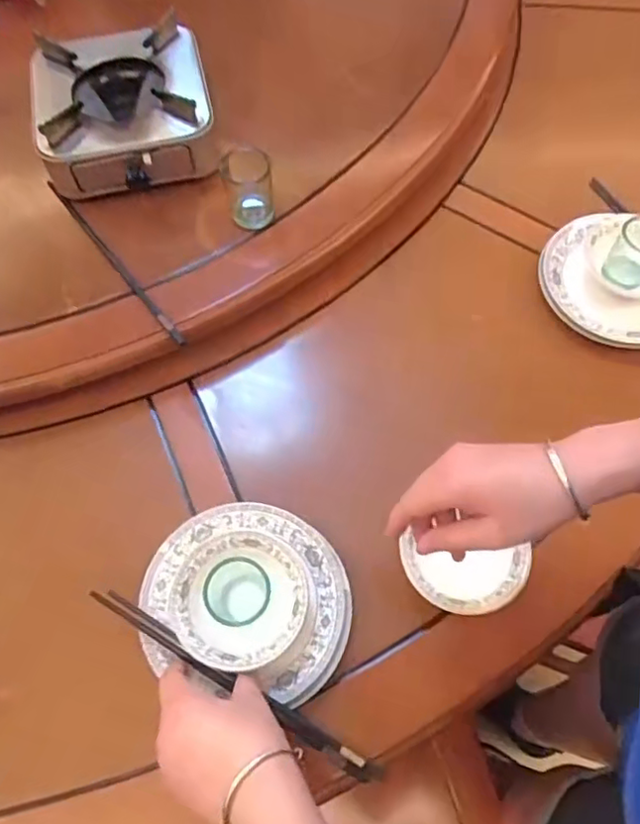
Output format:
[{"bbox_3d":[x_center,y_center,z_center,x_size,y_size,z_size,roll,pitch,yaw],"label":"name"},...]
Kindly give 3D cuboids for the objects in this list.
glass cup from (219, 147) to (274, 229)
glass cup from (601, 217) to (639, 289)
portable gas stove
[{"bbox_3d":[-0.075,-0.230,0.634,0.052,0.070,0.051,-6,66,-7],"label":"glass cup"},{"bbox_3d":[0.335,-0.169,0.657,0.049,0.062,0.053,1,65,-3],"label":"glass cup"},{"bbox_3d":[-0.204,-0.317,0.653,0.176,0.074,0.168,-11,66,-9],"label":"portable gas stove"}]

